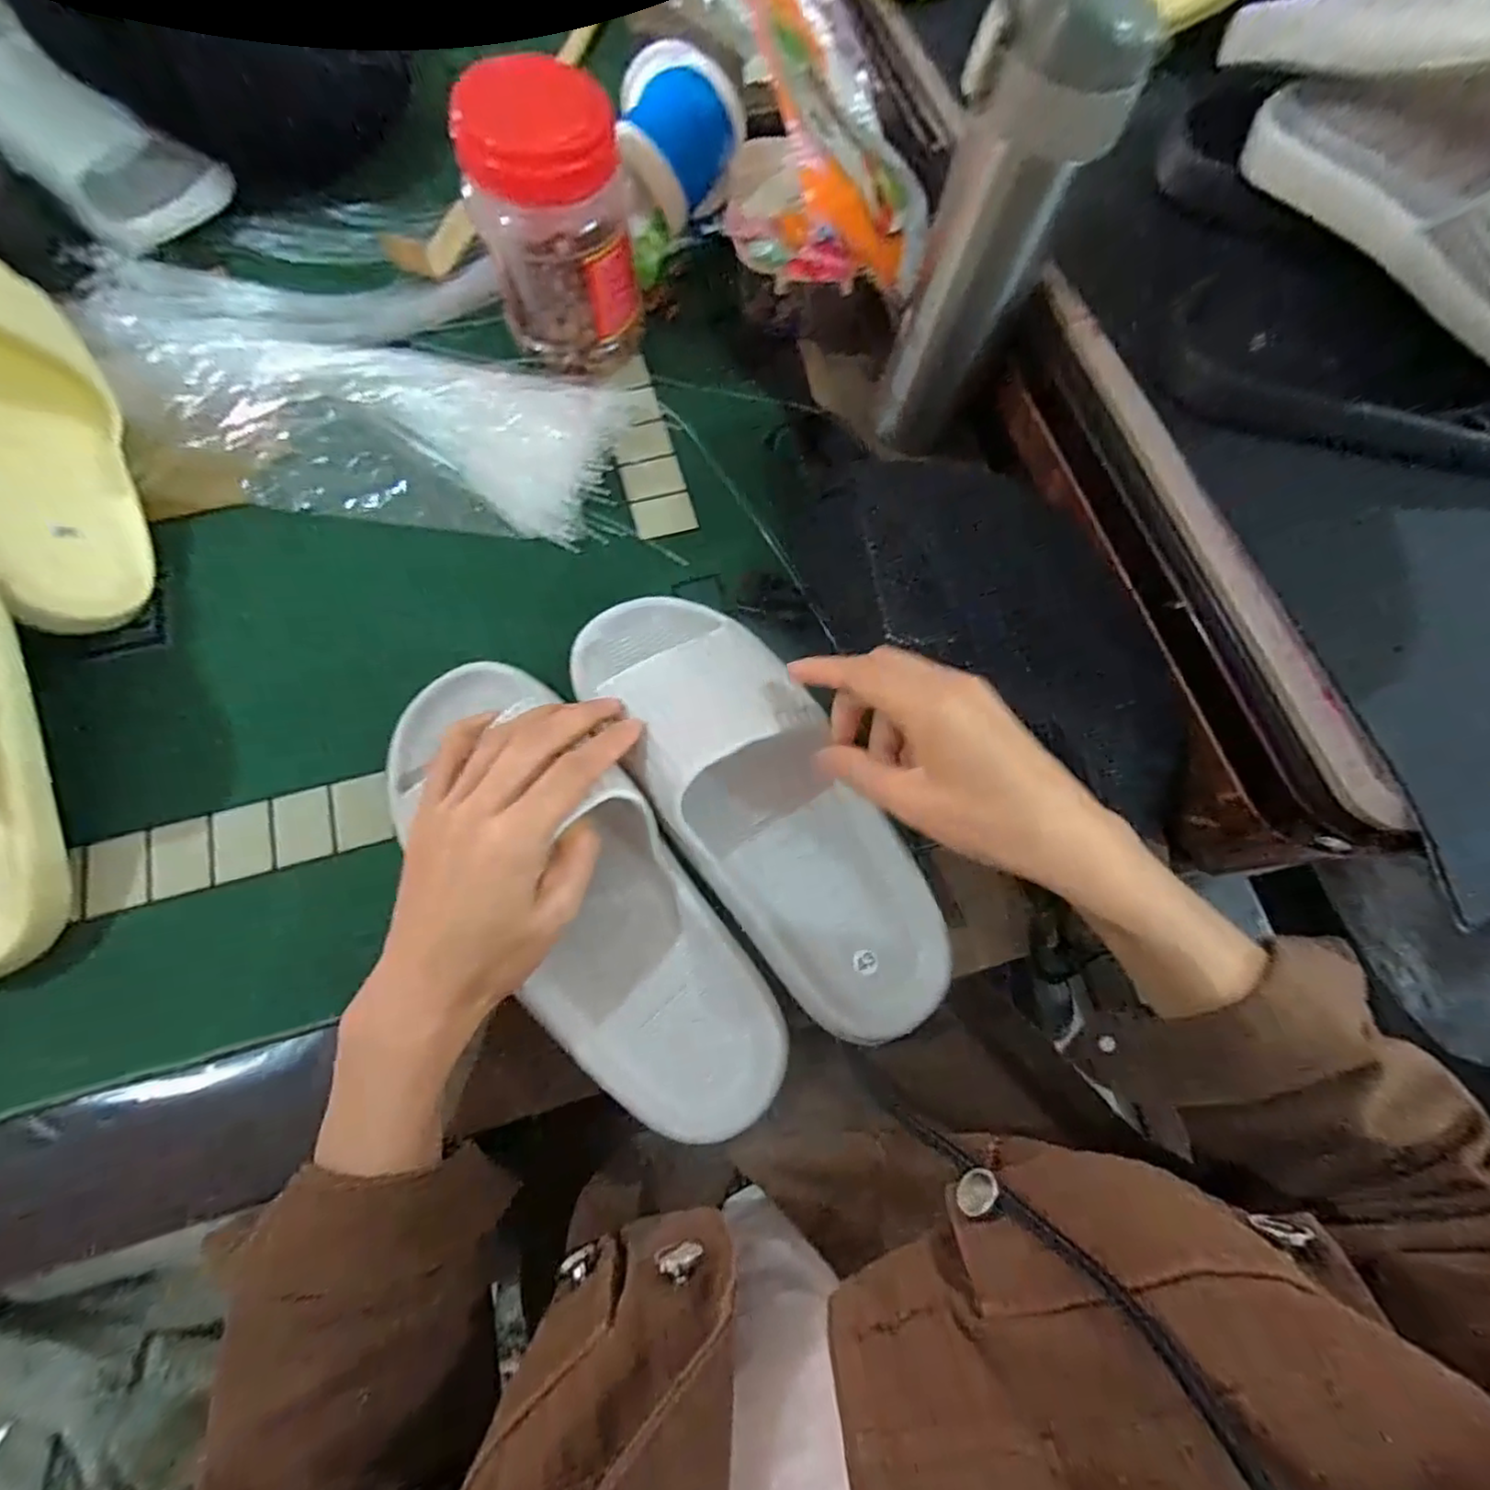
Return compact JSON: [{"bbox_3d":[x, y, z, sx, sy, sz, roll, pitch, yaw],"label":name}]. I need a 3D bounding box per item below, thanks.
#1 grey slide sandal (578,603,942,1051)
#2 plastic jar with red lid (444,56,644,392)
[{"bbox_3d":[0.009,0.026,0.346,0.093,0.069,0.262,-34,85,-12],"label":"grey slide sandal"},{"bbox_3d":[-0.111,-0.306,0.401,0.091,0.137,0.070,-11,72,-5],"label":"plastic jar with red lid"}]

